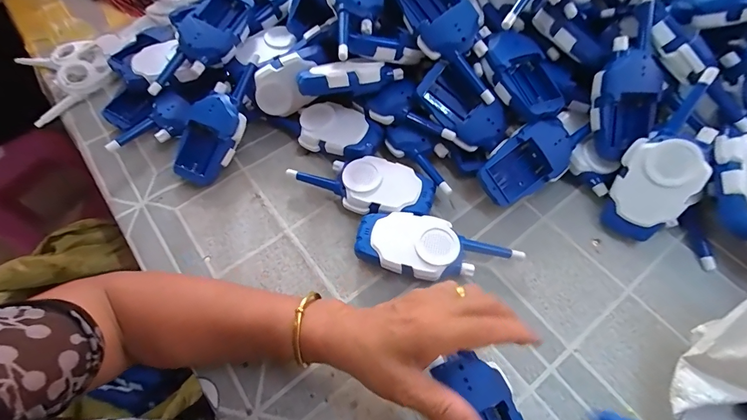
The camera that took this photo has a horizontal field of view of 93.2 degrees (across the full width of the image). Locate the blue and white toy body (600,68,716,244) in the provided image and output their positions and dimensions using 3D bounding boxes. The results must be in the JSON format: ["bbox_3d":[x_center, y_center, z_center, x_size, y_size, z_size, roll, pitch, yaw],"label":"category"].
[{"bbox_3d":[0.289,-0.047,0.347,0.062,0.028,0.161,20,108,11],"label":"blue and white toy body"}]

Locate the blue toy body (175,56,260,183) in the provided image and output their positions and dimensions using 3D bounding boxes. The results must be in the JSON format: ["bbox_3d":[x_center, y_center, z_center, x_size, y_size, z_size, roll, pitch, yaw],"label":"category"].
[{"bbox_3d":[-0.189,-0.111,0.426,0.067,0.033,0.162,29,93,15],"label":"blue toy body"}]

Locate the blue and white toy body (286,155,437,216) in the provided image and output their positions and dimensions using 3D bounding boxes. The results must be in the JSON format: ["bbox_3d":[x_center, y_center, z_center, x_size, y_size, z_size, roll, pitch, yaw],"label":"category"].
[{"bbox_3d":[-0.014,-0.027,0.410,0.162,0.038,0.063,11,62,9],"label":"blue and white toy body"}]

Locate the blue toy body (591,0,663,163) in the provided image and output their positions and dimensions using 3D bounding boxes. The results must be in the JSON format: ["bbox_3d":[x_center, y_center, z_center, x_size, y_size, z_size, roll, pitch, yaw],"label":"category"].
[{"bbox_3d":[0.269,-0.133,0.361,0.069,0.029,0.162,1,106,1],"label":"blue toy body"}]

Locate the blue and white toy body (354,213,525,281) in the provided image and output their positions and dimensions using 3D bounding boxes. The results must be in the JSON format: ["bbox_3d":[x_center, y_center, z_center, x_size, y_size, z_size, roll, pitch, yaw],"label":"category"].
[{"bbox_3d":[0.063,0.044,0.361,0.158,0.033,0.061,12,62,9],"label":"blue and white toy body"}]

